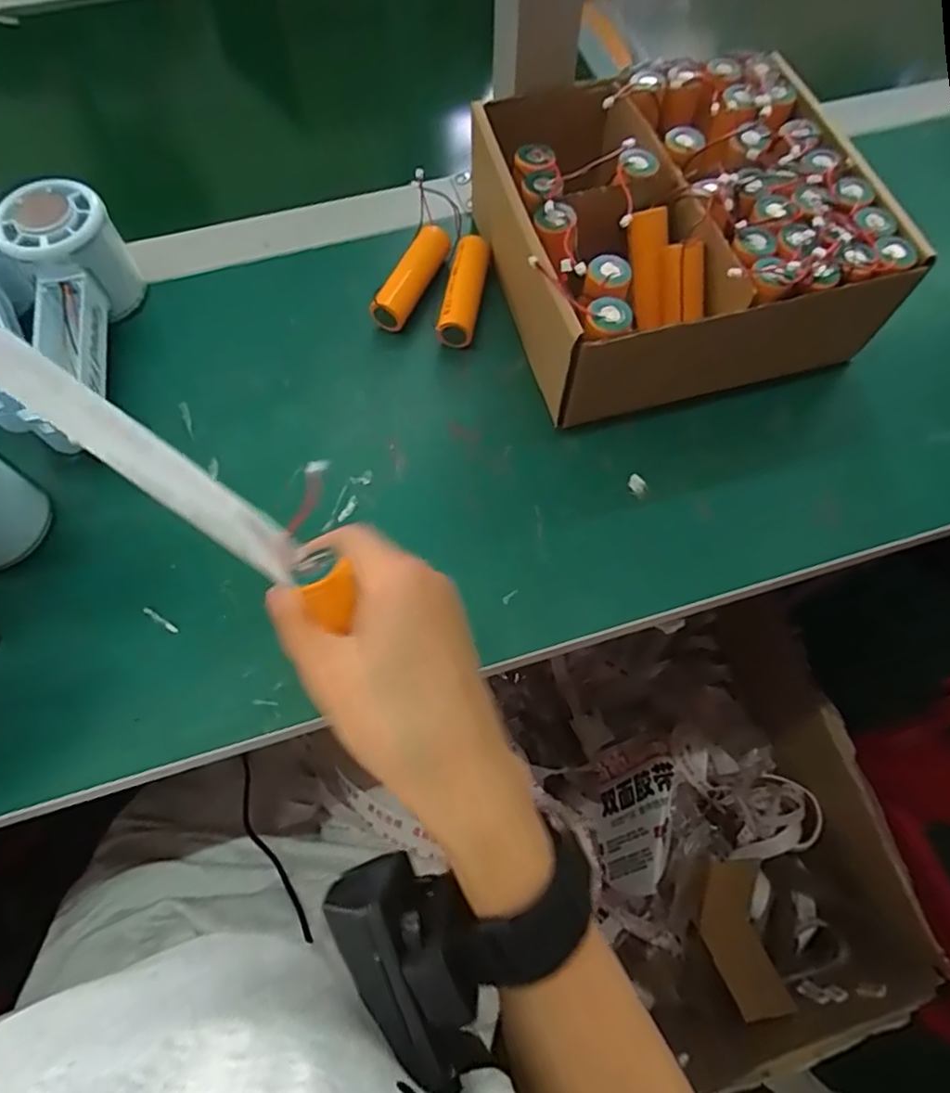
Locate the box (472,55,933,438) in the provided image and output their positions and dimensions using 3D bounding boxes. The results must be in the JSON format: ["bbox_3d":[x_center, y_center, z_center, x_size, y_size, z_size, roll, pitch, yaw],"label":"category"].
[{"bbox_3d":[0.114,-0.185,0.363,0.187,0.081,0.183,-14,68,-6],"label":"box"}]

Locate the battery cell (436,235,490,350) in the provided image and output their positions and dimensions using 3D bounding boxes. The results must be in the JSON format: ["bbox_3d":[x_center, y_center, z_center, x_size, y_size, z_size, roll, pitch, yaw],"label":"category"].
[{"bbox_3d":[-0.007,-0.156,0.382,0.021,0.024,0.071,10,67,4],"label":"battery cell"}]

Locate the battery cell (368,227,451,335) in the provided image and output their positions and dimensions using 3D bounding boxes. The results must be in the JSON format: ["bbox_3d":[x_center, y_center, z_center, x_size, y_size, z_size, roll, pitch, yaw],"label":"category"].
[{"bbox_3d":[-0.038,-0.166,0.387,0.022,0.021,0.072,28,69,11],"label":"battery cell"}]

